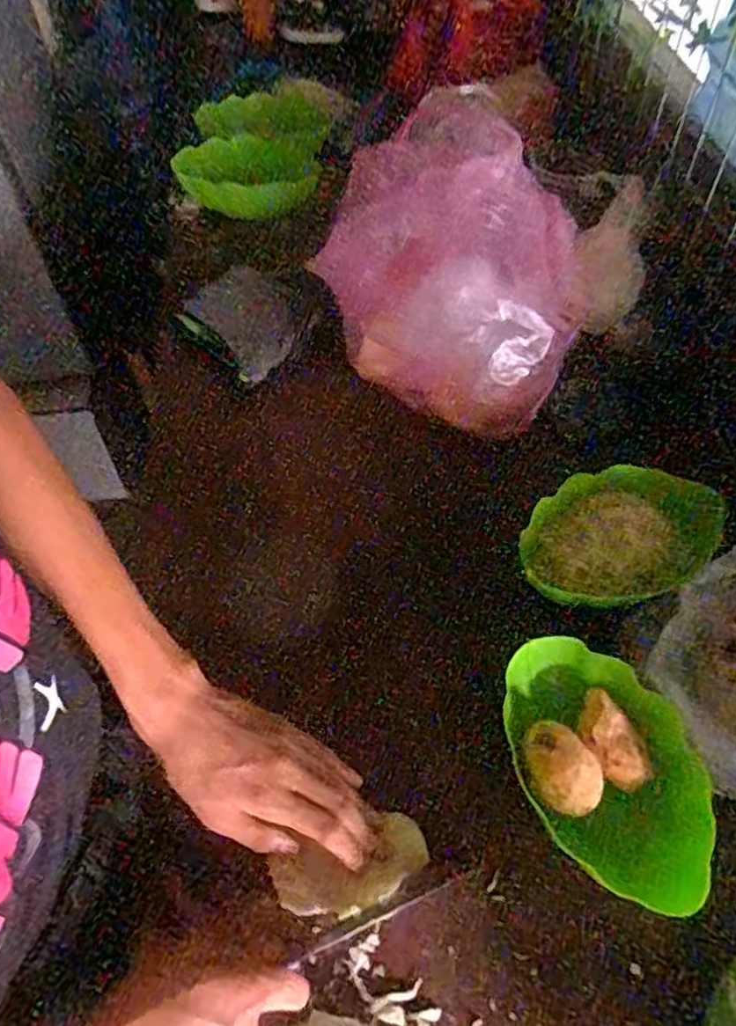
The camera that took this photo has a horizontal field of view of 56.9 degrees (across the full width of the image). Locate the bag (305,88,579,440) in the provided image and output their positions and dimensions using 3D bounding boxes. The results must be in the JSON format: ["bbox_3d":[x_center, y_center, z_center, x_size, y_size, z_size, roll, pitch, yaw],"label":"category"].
[{"bbox_3d":[0.092,-0.205,0.642,0.186,0.175,0.239,-34,62,-20],"label":"bag"}]

